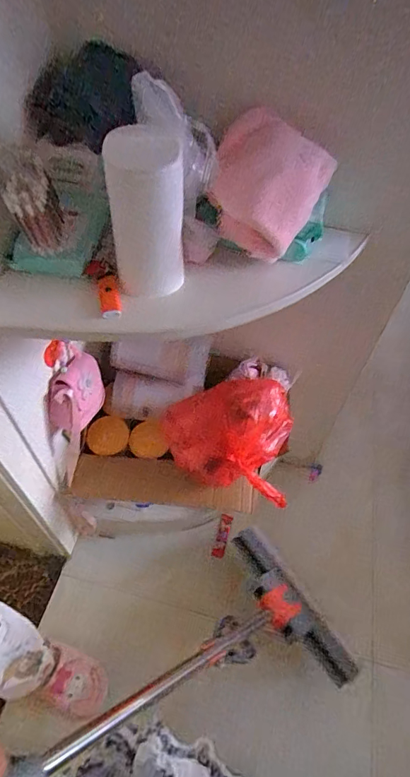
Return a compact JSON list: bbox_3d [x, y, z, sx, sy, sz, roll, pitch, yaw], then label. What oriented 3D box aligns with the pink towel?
[{"bbox_3d":[0.075,-0.270,0.560,0.151,0.163,0.093,35,19,6],"label":"pink towel"}]

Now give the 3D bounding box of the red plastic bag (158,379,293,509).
[{"bbox_3d":[0.050,0.091,0.911,0.283,0.169,0.211,14,54,8],"label":"red plastic bag"}]

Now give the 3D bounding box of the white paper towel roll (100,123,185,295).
[{"bbox_3d":[-0.069,-0.195,0.514,0.089,0.185,0.085,1,53,-2],"label":"white paper towel roll"}]

